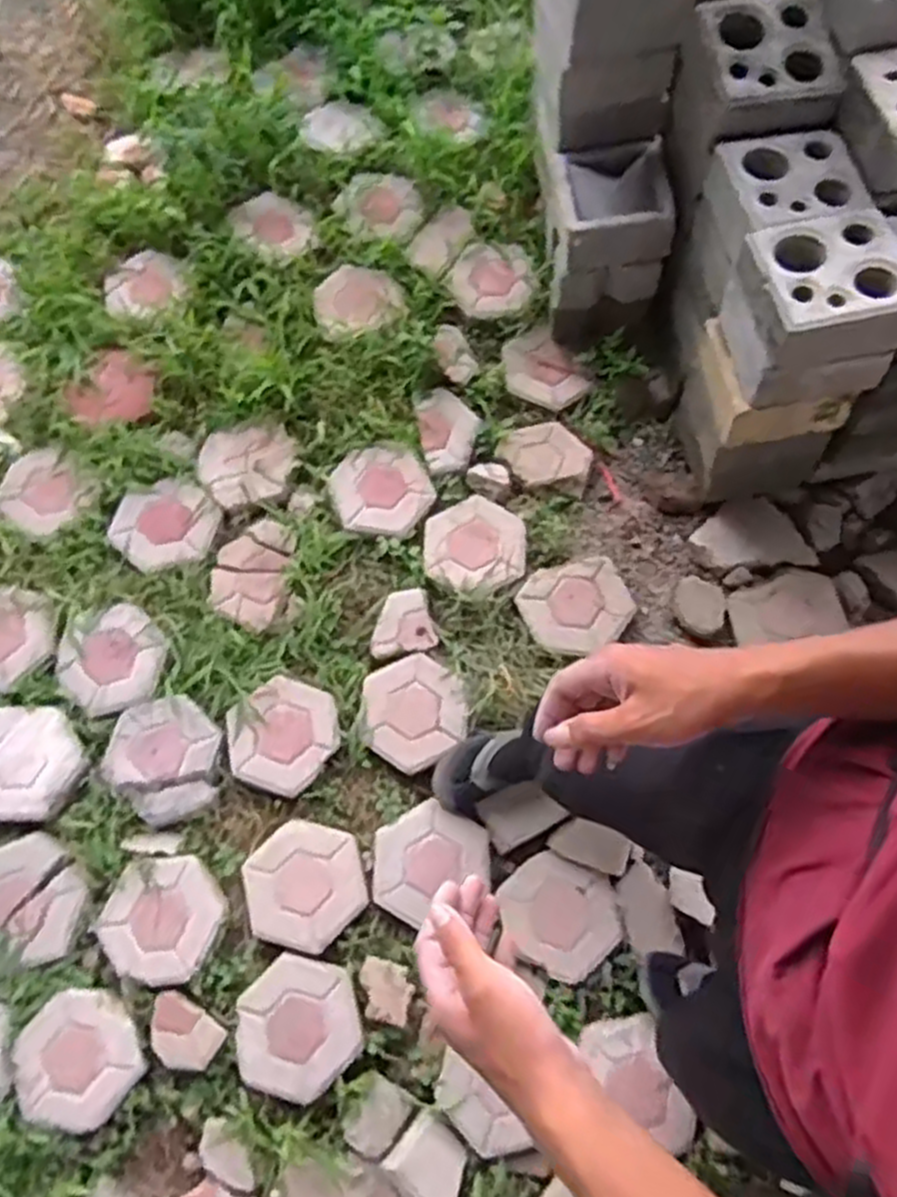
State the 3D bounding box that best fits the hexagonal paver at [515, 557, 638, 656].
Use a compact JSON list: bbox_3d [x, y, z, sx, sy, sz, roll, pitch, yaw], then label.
[{"bbox_3d":[0.247,0.015,1.512,0.206,0.039,0.178,-19,71,-5],"label":"hexagonal paver"}]

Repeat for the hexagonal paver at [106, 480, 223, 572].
[{"bbox_3d":[-0.562,-0.148,1.573,0.196,0.035,0.197,42,78,12],"label":"hexagonal paver"}]

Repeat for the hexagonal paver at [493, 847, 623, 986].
[{"bbox_3d":[0.194,0.545,1.367,0.202,0.028,0.180,34,76,10],"label":"hexagonal paver"}]

